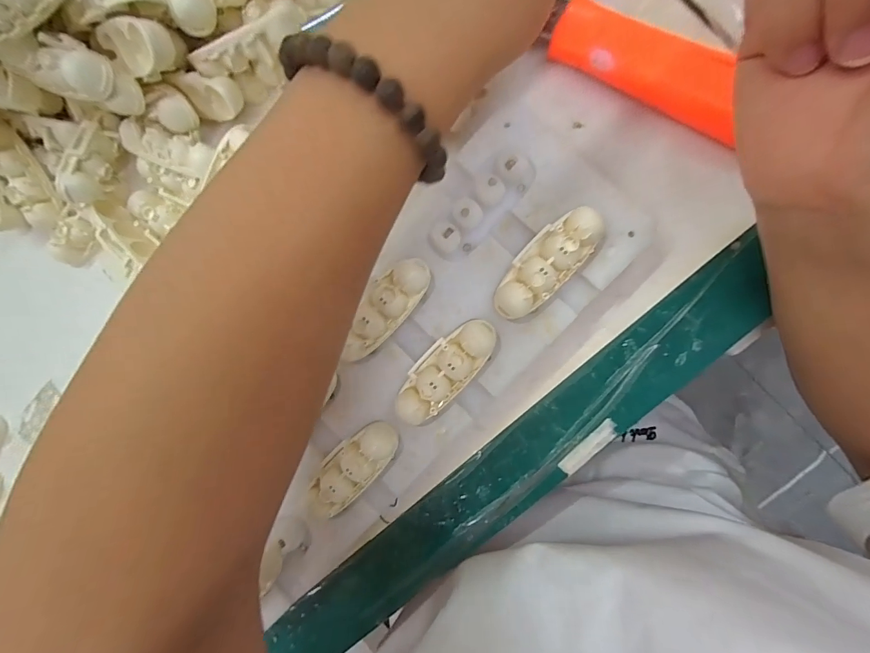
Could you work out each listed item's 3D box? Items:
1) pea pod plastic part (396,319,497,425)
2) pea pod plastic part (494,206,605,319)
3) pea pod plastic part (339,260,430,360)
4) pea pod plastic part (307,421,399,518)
[{"bbox_3d":[0.005,0.022,0.193,0.025,0.015,0.060,45,97,5],"label":"pea pod plastic part"},{"bbox_3d":[0.053,-0.030,0.186,0.024,0.015,0.060,45,97,5],"label":"pea pod plastic part"},{"bbox_3d":[-0.026,-0.008,0.196,0.021,0.016,0.060,37,96,6],"label":"pea pod plastic part"},{"bbox_3d":[-0.044,0.075,0.202,0.025,0.015,0.060,43,97,5],"label":"pea pod plastic part"}]

